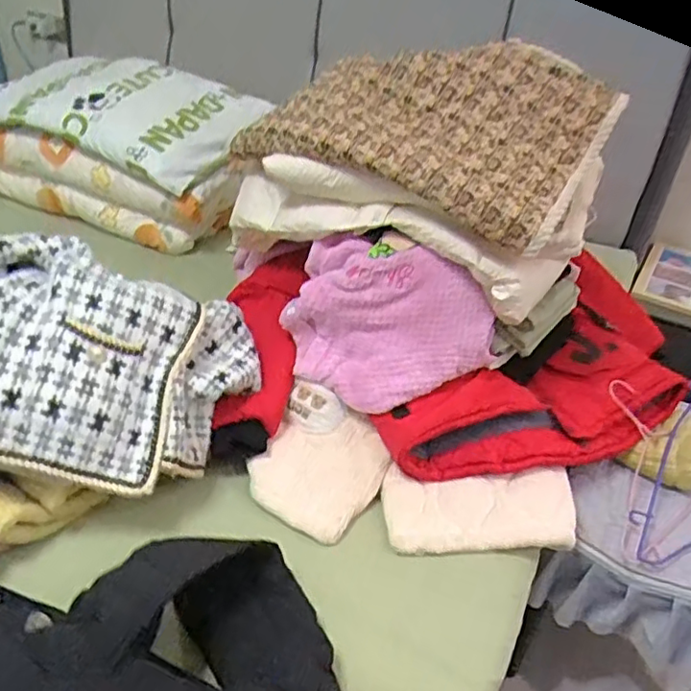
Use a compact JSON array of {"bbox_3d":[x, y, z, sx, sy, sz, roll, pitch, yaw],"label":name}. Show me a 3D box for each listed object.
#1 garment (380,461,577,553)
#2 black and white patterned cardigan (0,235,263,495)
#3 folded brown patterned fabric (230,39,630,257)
[{"bbox_3d":[0.187,0.227,0.871,0.260,0.051,0.108,3,37,-3],"label":"garment"},{"bbox_3d":[-0.336,0.025,0.824,0.361,0.195,0.310,10,37,7],"label":"black and white patterned cardigan"},{"bbox_3d":[0.099,-0.350,0.959,0.536,0.172,0.290,25,41,24],"label":"folded brown patterned fabric"}]

